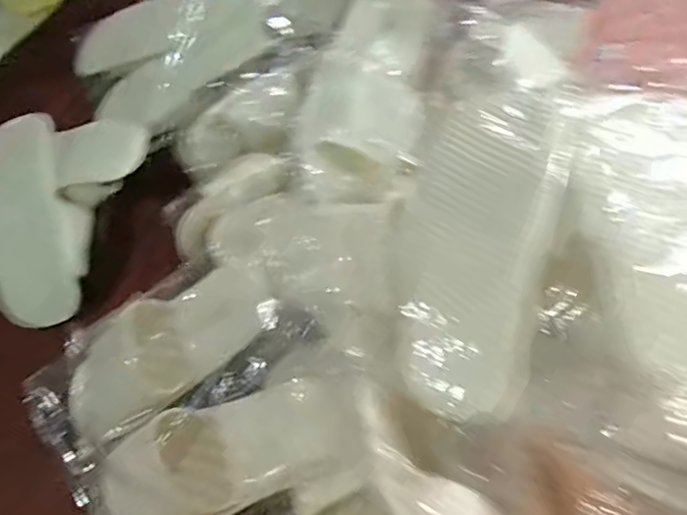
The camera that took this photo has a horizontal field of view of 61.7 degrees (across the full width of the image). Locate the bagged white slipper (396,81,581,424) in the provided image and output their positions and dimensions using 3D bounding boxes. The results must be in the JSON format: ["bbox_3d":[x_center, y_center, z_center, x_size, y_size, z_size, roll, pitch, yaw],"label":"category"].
[{"bbox_3d":[0.094,-0.009,0.409,0.097,0.050,0.231,11,87,8],"label":"bagged white slipper"}]

